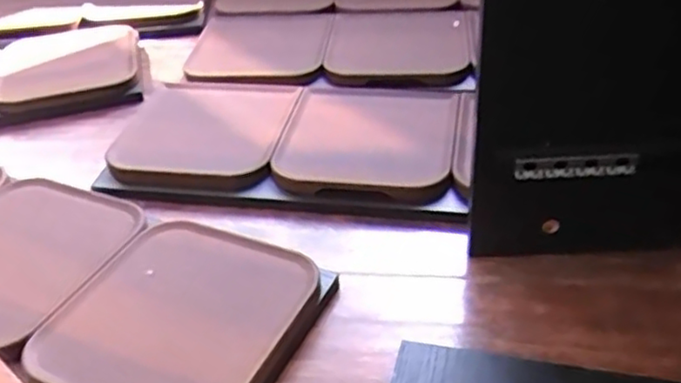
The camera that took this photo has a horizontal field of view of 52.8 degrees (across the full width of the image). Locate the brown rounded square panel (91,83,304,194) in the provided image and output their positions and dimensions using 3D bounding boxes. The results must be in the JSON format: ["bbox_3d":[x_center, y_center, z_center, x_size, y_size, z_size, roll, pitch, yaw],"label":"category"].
[{"bbox_3d":[-0.162,-0.078,0.822,0.205,0.027,0.218,-1,37,6],"label":"brown rounded square panel"}]

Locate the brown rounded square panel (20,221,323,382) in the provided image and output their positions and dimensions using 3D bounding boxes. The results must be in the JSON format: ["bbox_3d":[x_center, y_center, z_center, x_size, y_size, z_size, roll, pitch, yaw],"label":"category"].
[{"bbox_3d":[-0.140,0.113,0.587,0.211,0.034,0.201,15,41,26],"label":"brown rounded square panel"}]

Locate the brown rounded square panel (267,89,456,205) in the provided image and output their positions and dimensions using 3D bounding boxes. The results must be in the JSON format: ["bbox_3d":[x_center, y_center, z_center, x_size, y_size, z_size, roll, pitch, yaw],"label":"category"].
[{"bbox_3d":[0.033,-0.061,0.796,0.197,0.054,0.206,3,37,11],"label":"brown rounded square panel"}]

